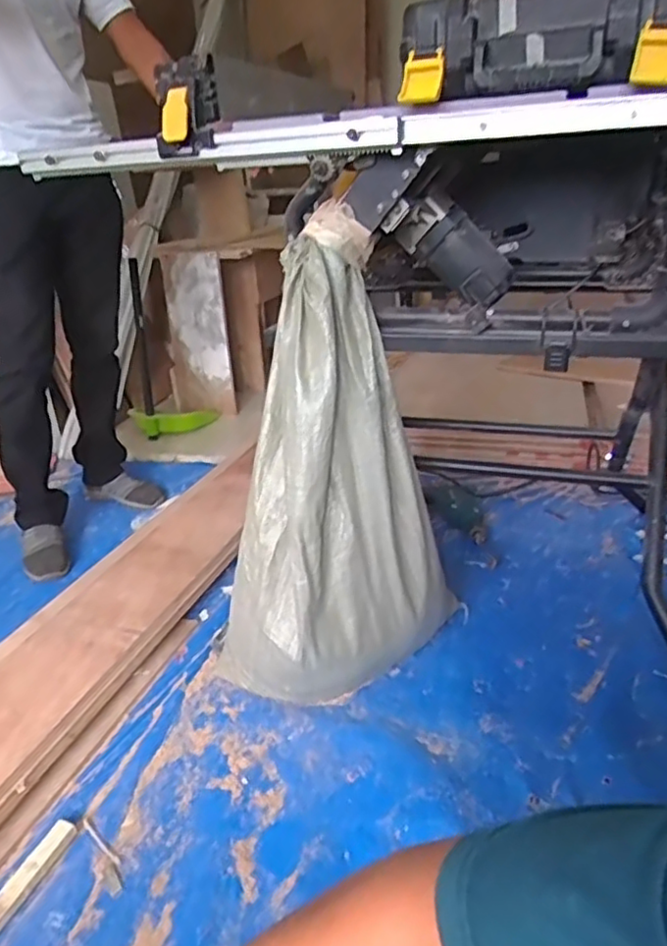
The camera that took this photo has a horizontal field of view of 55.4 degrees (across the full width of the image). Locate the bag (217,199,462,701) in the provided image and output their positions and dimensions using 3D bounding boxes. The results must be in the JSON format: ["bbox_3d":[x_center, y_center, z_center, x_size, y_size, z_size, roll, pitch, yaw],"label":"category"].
[{"bbox_3d":[0.020,0.016,0.993,0.376,0.707,0.192,-19,29,-30],"label":"bag"}]

